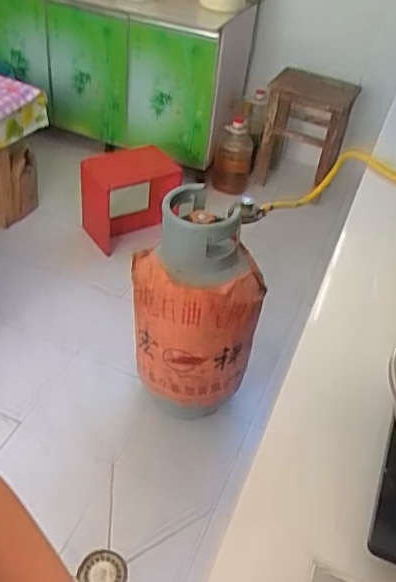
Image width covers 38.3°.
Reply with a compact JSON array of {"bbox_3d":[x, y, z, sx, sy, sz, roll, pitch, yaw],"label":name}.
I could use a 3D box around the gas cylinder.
[{"bbox_3d":[-0.007,0.070,1.553,0.326,0.664,0.312,16,43,9],"label":"gas cylinder"}]

